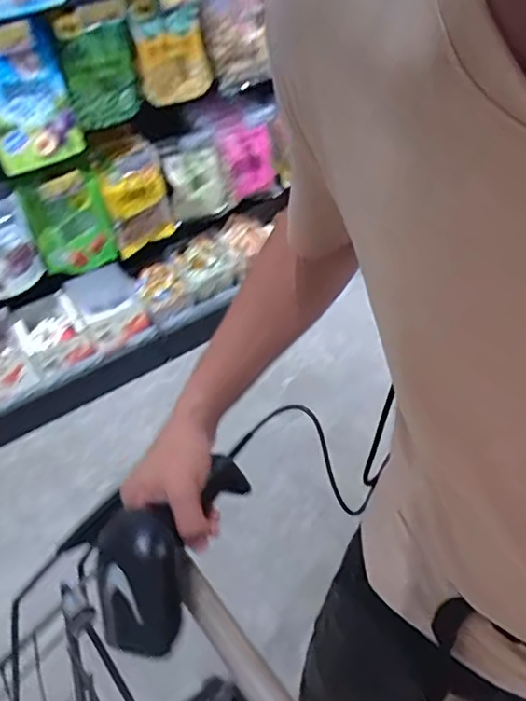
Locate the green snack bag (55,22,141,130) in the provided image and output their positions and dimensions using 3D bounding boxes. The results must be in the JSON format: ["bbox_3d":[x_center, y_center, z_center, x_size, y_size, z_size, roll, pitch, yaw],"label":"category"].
[{"bbox_3d":[-0.371,-0.640,1.324,0.072,0.218,0.198,30,52,35],"label":"green snack bag"}]

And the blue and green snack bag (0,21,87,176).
[{"bbox_3d":[-0.513,-0.537,1.206,0.060,0.291,0.199,34,59,31],"label":"blue and green snack bag"}]

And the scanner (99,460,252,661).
[{"bbox_3d":[-0.076,0.147,0.454,0.069,0.079,0.166,11,50,15],"label":"scanner"}]

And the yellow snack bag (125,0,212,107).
[{"bbox_3d":[-0.229,-0.738,1.392,0.061,0.230,0.211,33,58,30],"label":"yellow snack bag"}]

